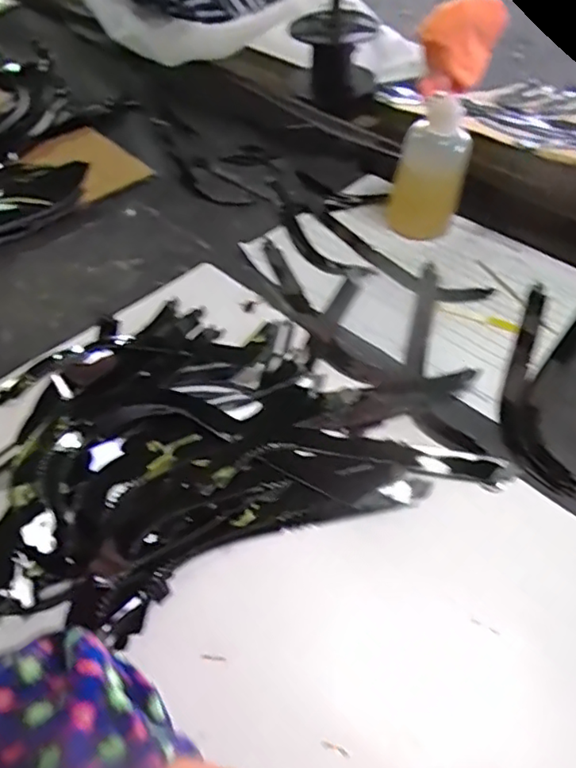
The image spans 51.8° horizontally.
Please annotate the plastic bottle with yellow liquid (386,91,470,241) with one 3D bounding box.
[{"bbox_3d":[0.130,-0.200,0.551,0.054,0.109,0.057,-32,59,-20],"label":"plastic bottle with yellow liquid"}]

